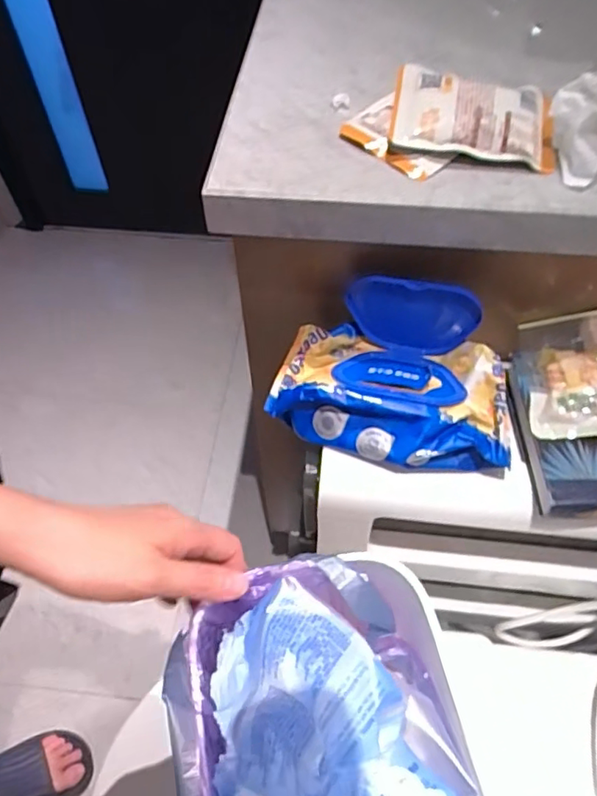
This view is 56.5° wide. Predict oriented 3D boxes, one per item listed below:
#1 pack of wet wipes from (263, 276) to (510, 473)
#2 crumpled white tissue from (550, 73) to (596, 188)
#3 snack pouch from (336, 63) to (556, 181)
[{"bbox_3d":[0.078,-0.025,0.460,0.194,0.083,0.140,10,56,7],"label":"pack of wet wipes"},{"bbox_3d":[0.208,-0.197,0.402,0.054,0.051,0.072,22,58,17],"label":"crumpled white tissue"},{"bbox_3d":[0.117,-0.214,0.428,0.160,0.039,0.111,12,56,11],"label":"snack pouch"}]

